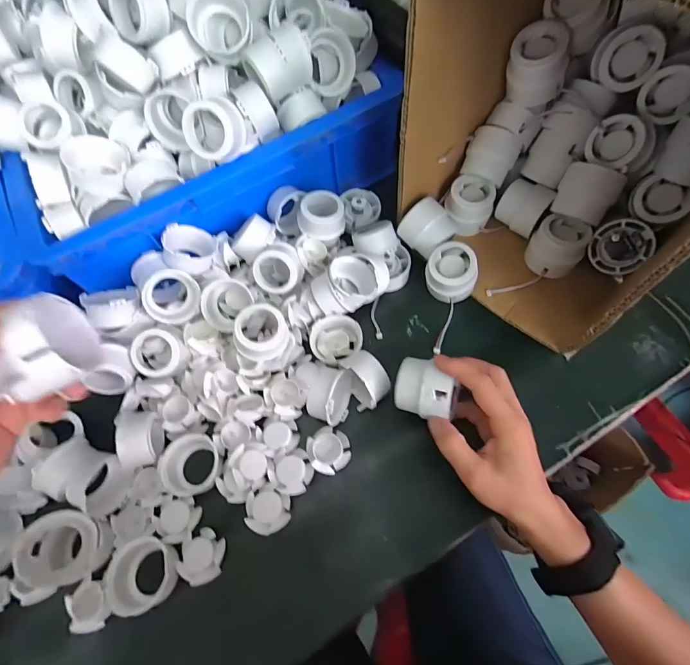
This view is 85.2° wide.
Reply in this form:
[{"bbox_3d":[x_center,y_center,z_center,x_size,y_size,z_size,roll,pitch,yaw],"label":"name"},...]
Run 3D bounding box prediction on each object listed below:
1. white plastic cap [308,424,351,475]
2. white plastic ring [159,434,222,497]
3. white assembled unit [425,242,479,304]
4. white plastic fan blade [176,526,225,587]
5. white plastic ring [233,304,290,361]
[{"bbox_3d":[-0.016,0.113,0.361,0.040,0.010,0.040,-1,67,3],"label":"white plastic cap"},{"bbox_3d":[-0.147,0.129,0.367,0.056,0.029,0.054,-1,67,3],"label":"white plastic ring"},{"bbox_3d":[0.116,-0.065,0.406,0.052,0.045,0.054,23,83,20],"label":"white assembled unit"},{"bbox_3d":[-0.128,0.198,0.332,0.039,0.015,0.041,-1,67,3],"label":"white plastic fan blade"},{"bbox_3d":[-0.081,0.001,0.372,0.046,0.040,0.049,-1,67,3],"label":"white plastic ring"}]

